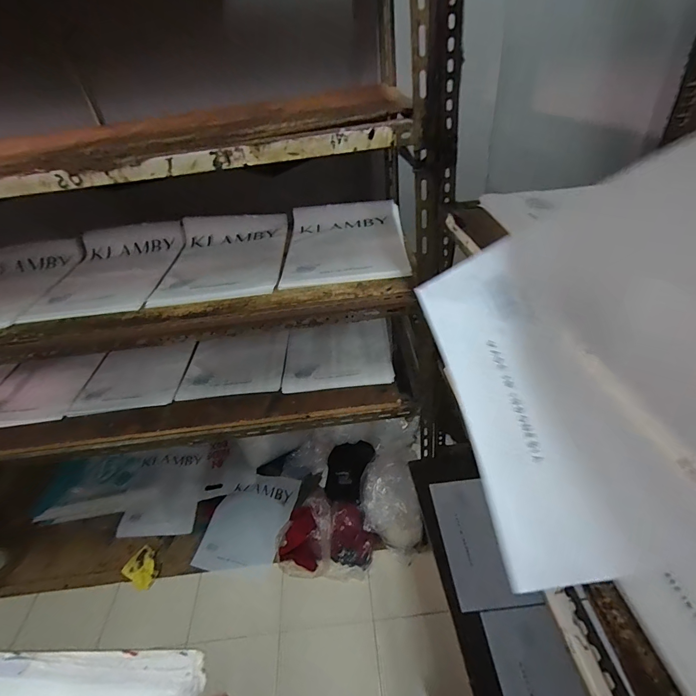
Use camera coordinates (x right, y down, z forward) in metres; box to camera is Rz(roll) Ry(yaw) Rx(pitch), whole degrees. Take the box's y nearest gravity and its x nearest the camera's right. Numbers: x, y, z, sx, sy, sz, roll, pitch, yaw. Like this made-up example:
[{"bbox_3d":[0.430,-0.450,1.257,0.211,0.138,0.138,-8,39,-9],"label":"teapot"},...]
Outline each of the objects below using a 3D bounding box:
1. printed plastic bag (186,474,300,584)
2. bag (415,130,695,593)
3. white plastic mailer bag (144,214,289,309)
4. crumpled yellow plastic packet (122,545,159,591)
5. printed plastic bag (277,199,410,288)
[{"bbox_3d":[-0.383,0.683,1.491,0.303,0.035,0.387,9,52,22],"label":"printed plastic bag"},{"bbox_3d":[0.256,-0.018,0.277,0.385,0.057,0.301,-26,56,31],"label":"bag"},{"bbox_3d":[-0.336,-0.274,1.065,0.316,0.043,0.513,-6,38,2],"label":"white plastic mailer bag"},{"bbox_3d":[-0.762,0.820,1.424,0.134,0.039,0.116,19,45,30],"label":"crumpled yellow plastic packet"},{"bbox_3d":[-0.011,-0.285,1.010,0.313,0.048,0.434,-4,38,5],"label":"printed plastic bag"}]

